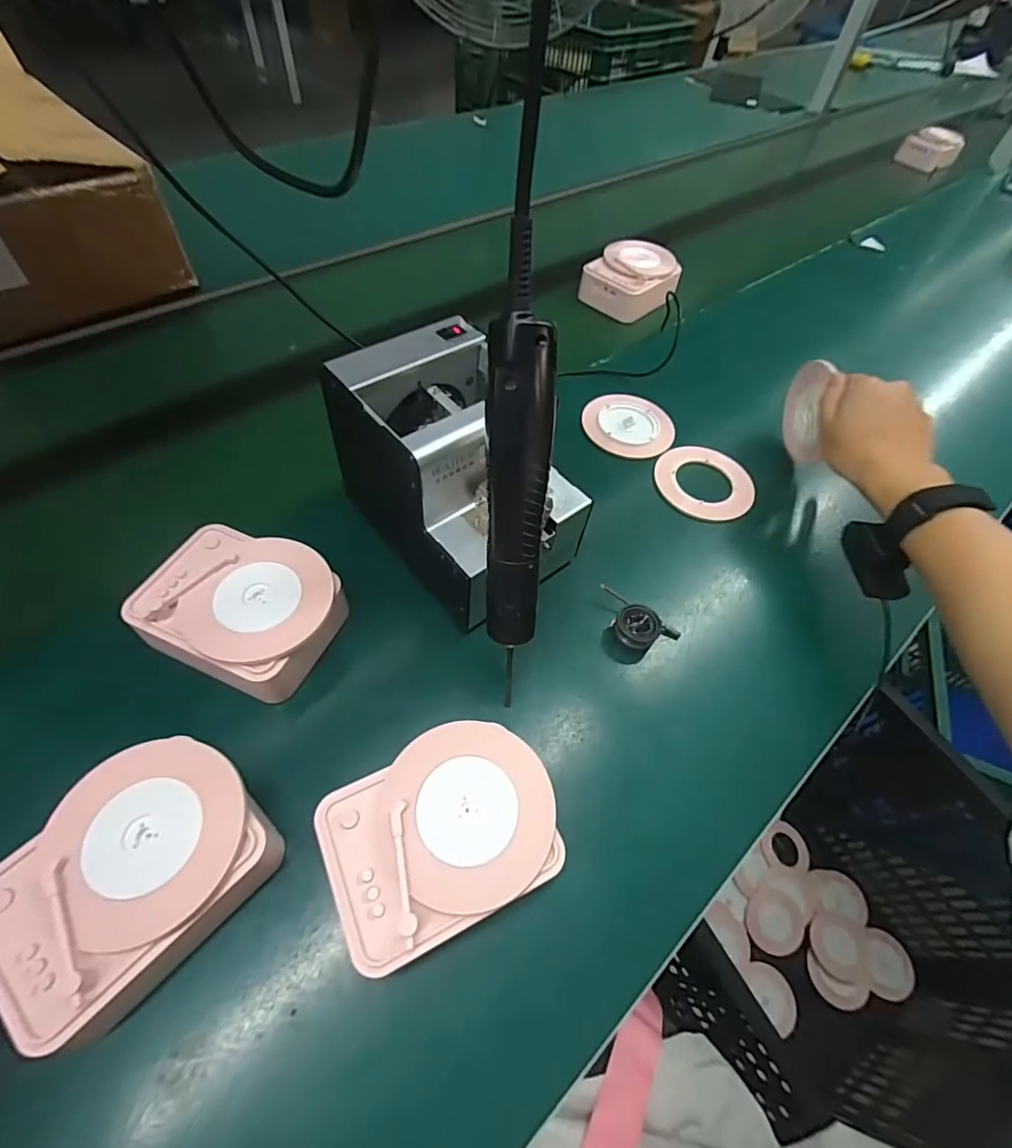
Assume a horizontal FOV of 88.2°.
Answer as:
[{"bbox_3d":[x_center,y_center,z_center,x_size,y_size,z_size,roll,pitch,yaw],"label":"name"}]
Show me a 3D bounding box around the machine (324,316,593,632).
[{"bbox_3d":[-0.034,-0.080,0.417,0.127,0.133,0.198,-36,65,-25],"label":"machine"}]

